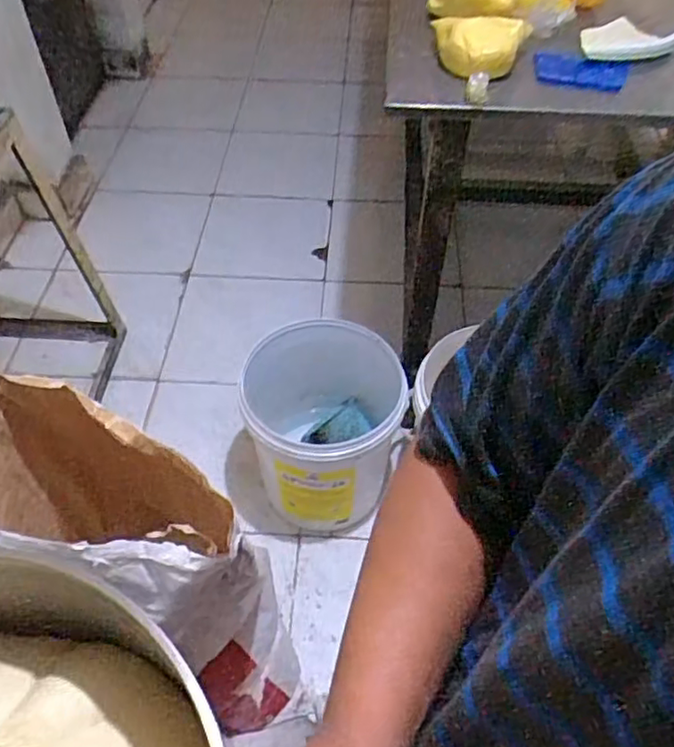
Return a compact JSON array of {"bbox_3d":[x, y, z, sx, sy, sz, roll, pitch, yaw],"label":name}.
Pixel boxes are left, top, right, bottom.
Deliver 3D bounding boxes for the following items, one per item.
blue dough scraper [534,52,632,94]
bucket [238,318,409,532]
[{"bbox_3d":[0.336,-0.413,0.878,0.134,0.010,0.066,8,64,-4],"label":"blue dough scraper"},{"bbox_3d":[-0.022,0.118,1.371,0.322,0.366,0.341,0,50,0],"label":"bucket"}]

